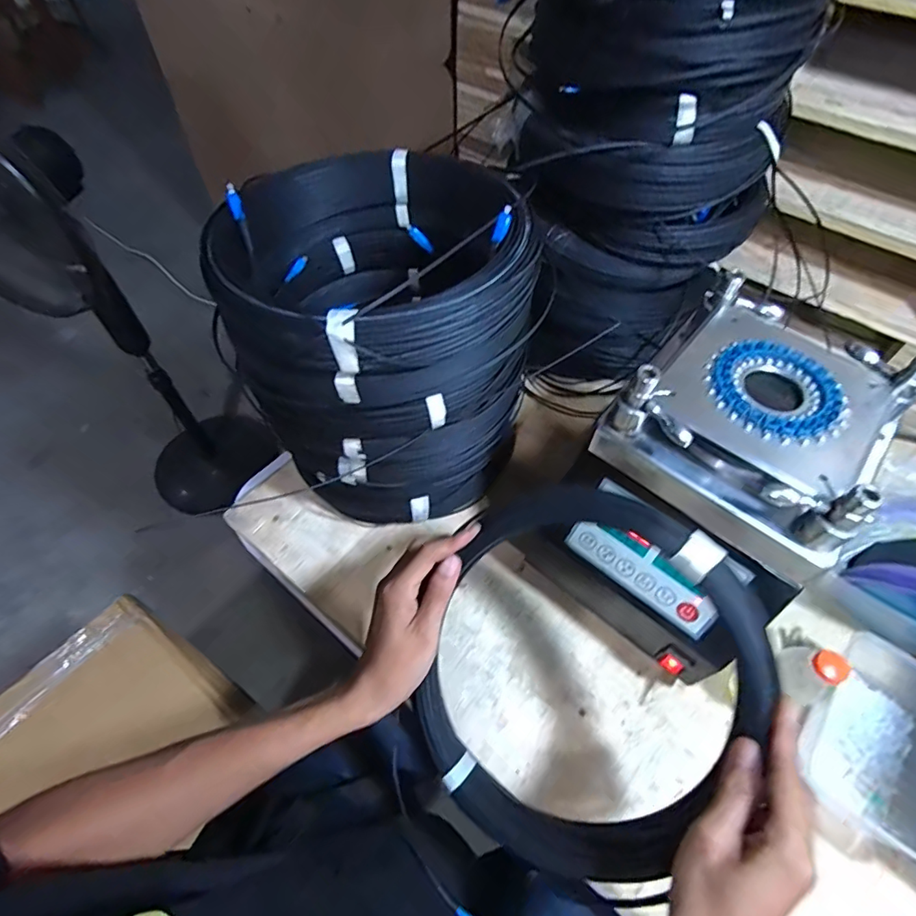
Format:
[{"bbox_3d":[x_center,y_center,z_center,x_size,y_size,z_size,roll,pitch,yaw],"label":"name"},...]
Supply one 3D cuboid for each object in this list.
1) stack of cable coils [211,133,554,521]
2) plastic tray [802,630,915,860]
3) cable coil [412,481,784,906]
[{"bbox_3d":[-0.080,-0.131,0.585,0.286,0.307,0.299,-14,57,-10],"label":"stack of cable coils"},{"bbox_3d":[0.424,0.280,0.501,0.104,0.072,0.198,33,62,21],"label":"plastic tray"},{"bbox_3d":[0.093,0.176,0.405,0.240,0.041,0.295,28,91,21],"label":"cable coil"}]

